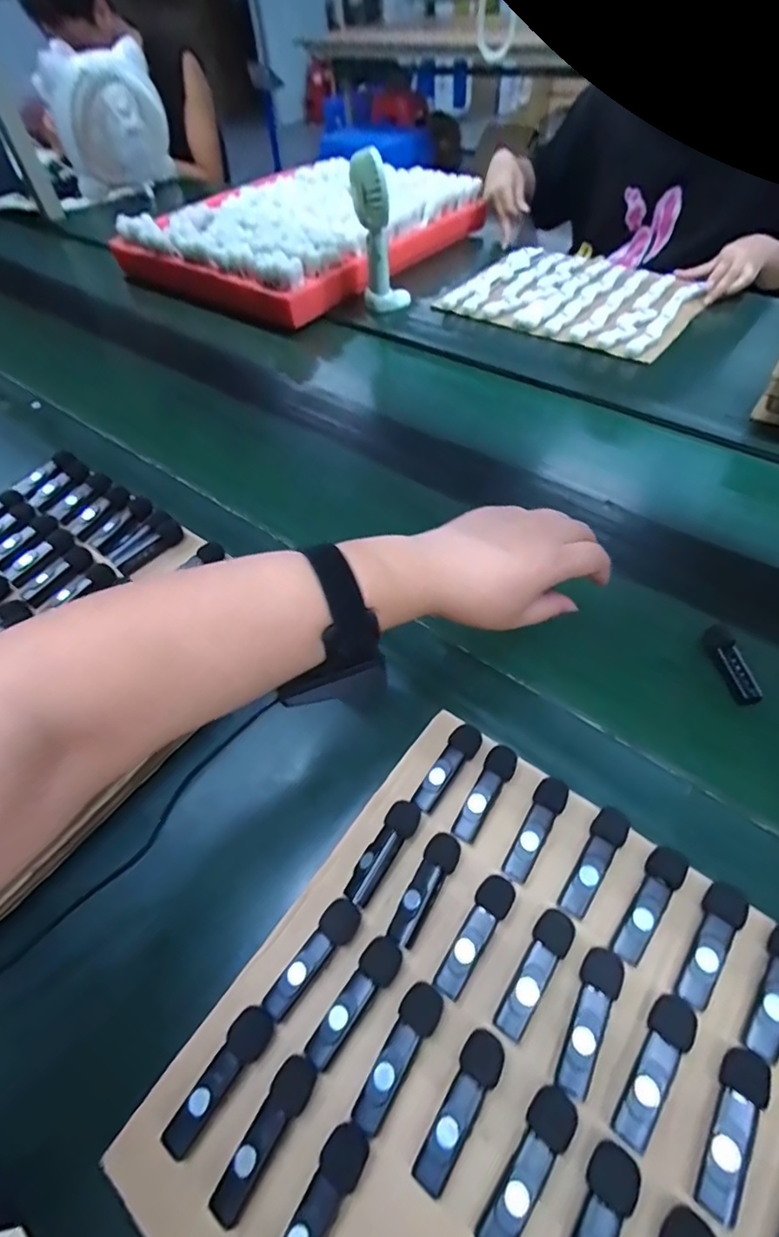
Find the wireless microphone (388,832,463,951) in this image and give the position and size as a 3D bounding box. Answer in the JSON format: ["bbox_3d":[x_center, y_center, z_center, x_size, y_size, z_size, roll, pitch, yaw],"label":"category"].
[{"bbox_3d":[0.021,0.157,0.309,0.018,0.014,0.064,26,59,22],"label":"wireless microphone"}]

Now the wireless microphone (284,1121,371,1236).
[{"bbox_3d":[-0.032,0.266,0.239,0.018,0.016,0.063,26,58,22],"label":"wireless microphone"}]

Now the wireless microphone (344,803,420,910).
[{"bbox_3d":[-0.003,0.142,0.324,0.018,0.016,0.063,26,58,22],"label":"wireless microphone"}]

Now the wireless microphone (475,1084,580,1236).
[{"bbox_3d":[0.062,0.246,0.237,0.018,0.011,0.065,32,61,26],"label":"wireless microphone"}]

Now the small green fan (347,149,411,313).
[{"bbox_3d":[-0.014,-0.540,0.753,0.070,0.191,0.057,1,52,5],"label":"small green fan"}]

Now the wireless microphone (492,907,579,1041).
[{"bbox_3d":[0.076,0.186,0.281,0.019,0.014,0.063,31,60,25],"label":"wireless microphone"}]

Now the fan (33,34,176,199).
[{"bbox_3d":[-0.585,-1.048,1.133,0.233,0.225,0.149,-23,54,-13],"label":"fan"}]

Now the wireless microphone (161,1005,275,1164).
[{"bbox_3d":[-0.085,0.231,0.268,0.018,0.012,0.065,31,60,25],"label":"wireless microphone"}]

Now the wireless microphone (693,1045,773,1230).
[{"bbox_3d":[0.153,0.228,0.239,0.017,0.015,0.064,28,59,24],"label":"wireless microphone"}]

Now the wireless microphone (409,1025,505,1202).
[{"bbox_3d":[0.034,0.233,0.252,0.019,0.014,0.064,28,59,23],"label":"wireless microphone"}]

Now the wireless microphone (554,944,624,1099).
[{"bbox_3d":[0.100,0.199,0.266,0.019,0.014,0.064,25,58,22],"label":"wireless microphone"}]

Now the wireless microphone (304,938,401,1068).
[{"bbox_3d":[-0.018,0.203,0.283,0.019,0.014,0.064,32,61,25],"label":"wireless microphone"}]

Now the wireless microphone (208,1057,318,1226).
[{"bbox_3d":[-0.059,0.247,0.255,0.018,0.013,0.064,28,59,23],"label":"wireless microphone"}]

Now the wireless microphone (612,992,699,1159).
[{"bbox_3d":[0.126,0.213,0.253,0.018,0.016,0.064,31,60,25],"label":"wireless microphone"}]

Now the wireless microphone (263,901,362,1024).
[{"bbox_3d":[-0.042,0.188,0.295,0.018,0.014,0.065,33,61,26],"label":"wireless microphone"}]

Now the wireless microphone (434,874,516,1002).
[{"bbox_3d":[0.047,0.174,0.294,0.018,0.015,0.064,30,60,24],"label":"wireless microphone"}]

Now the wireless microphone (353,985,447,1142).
[{"bbox_3d":[0.005,0.219,0.267,0.018,0.015,0.064,28,59,23],"label":"wireless microphone"}]

